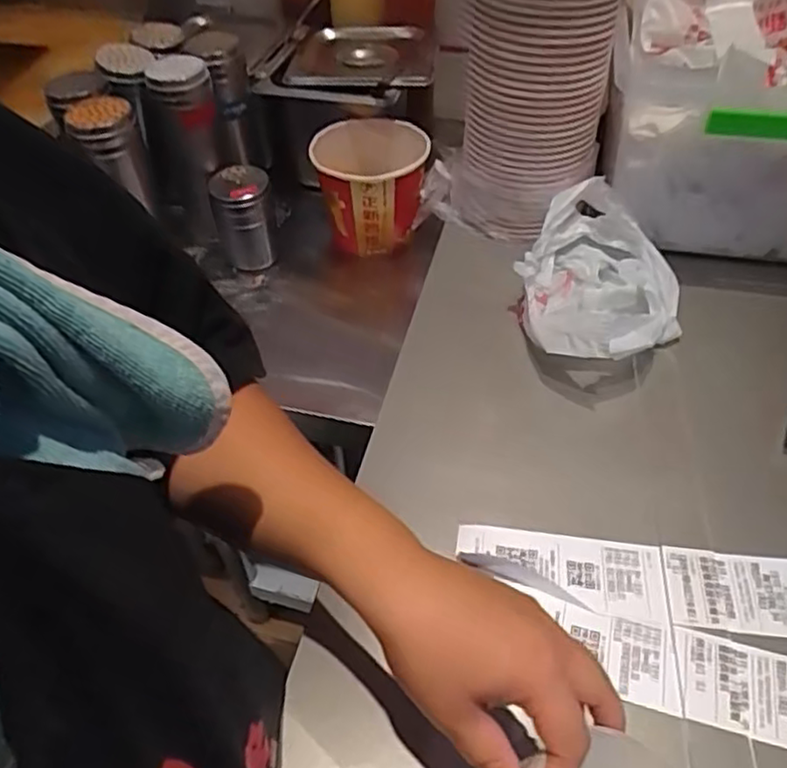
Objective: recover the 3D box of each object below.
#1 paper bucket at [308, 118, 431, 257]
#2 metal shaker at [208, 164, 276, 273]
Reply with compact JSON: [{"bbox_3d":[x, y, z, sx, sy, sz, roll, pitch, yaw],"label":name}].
[{"bbox_3d":[-0.023,-0.227,0.778,0.123,0.114,0.135,-1,49,1],"label":"paper bucket"},{"bbox_3d":[-0.166,-0.185,0.757,0.063,0.099,0.057,-13,50,-9],"label":"metal shaker"}]

